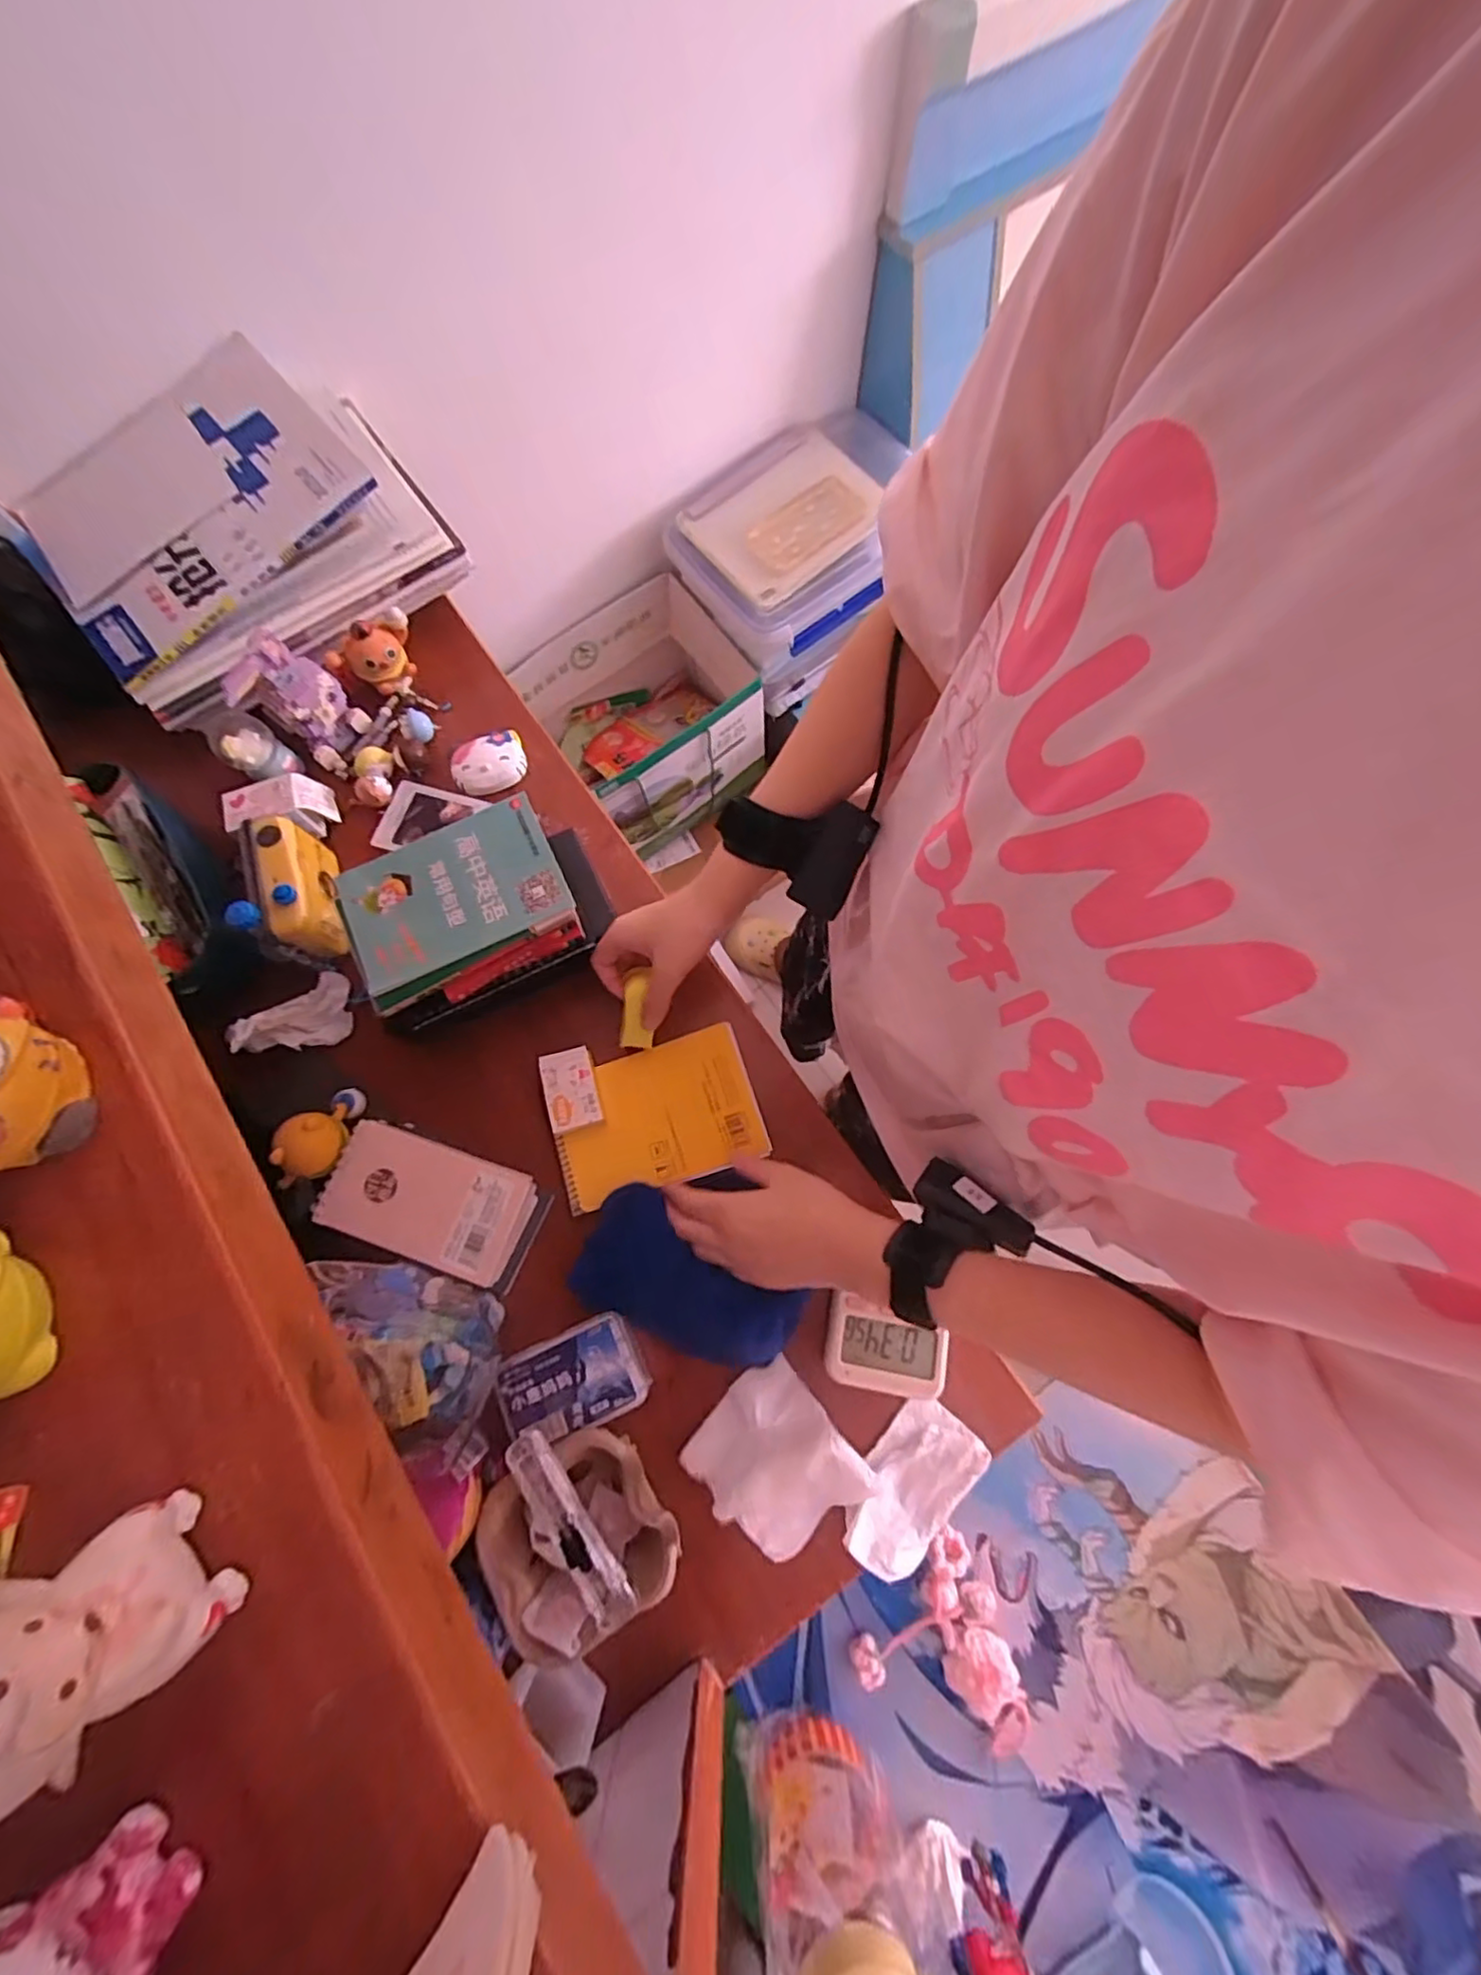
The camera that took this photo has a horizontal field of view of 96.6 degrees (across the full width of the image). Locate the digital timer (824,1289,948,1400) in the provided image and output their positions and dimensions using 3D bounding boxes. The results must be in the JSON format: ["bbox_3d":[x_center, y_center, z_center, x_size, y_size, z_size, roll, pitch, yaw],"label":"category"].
[{"bbox_3d":[0.100,0.247,0.457,0.079,0.024,0.059,10,75,4],"label":"digital timer"}]

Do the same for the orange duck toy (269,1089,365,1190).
[{"bbox_3d":[-0.301,0.104,0.479,0.043,0.046,0.075,16,40,3],"label":"orange duck toy"}]

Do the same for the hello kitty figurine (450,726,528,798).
[{"bbox_3d":[-0.219,-0.196,0.572,0.063,0.016,0.051,-22,76,-5],"label":"hello kitty figurine"}]

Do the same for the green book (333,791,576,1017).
[{"bbox_3d":[-0.199,-0.063,0.453,0.147,0.017,0.105,-26,76,-6],"label":"green book"}]

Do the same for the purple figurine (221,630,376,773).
[{"bbox_3d":[-0.364,-0.234,0.545,0.060,0.094,0.072,43,80,11],"label":"purple figurine"}]

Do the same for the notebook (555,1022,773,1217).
[{"bbox_3d":[-0.065,0.097,0.499,0.151,0.013,0.102,-18,75,-4],"label":"notebook"}]

